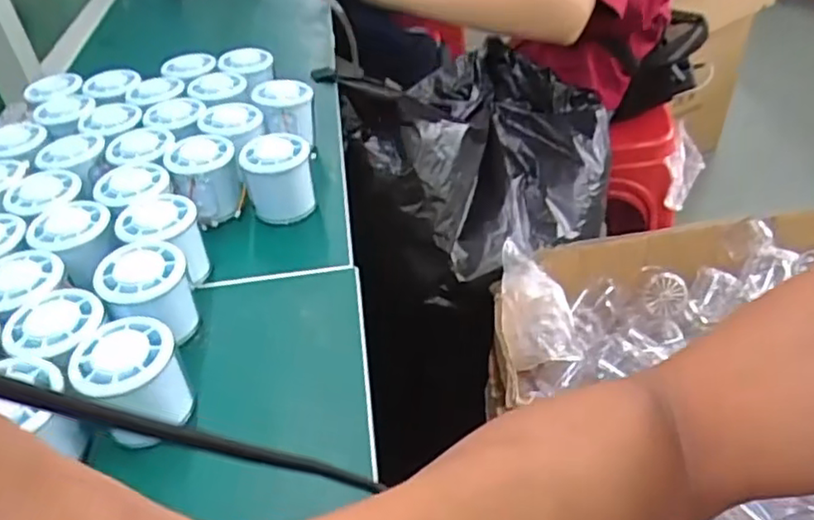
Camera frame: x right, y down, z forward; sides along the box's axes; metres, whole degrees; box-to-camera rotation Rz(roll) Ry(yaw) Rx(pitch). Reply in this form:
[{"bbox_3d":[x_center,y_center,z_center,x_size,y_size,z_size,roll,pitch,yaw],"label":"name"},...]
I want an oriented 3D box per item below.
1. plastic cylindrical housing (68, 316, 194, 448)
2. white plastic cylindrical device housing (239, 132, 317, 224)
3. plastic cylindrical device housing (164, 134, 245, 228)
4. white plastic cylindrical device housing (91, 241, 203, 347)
[{"bbox_3d":[-0.163,0.075,0.388,0.055,0.056,0.054,-3,40,3],"label":"plastic cylindrical housing"},{"bbox_3d":[-0.106,-0.067,0.544,0.055,0.060,0.049,-14,41,-11],"label":"white plastic cylindrical device housing"},{"bbox_3d":[-0.170,-0.069,0.552,0.055,0.058,0.053,-20,42,-17],"label":"plastic cylindrical device housing"},{"bbox_3d":[-0.177,0.027,0.441,0.053,0.058,0.056,-3,40,3],"label":"white plastic cylindrical device housing"}]

